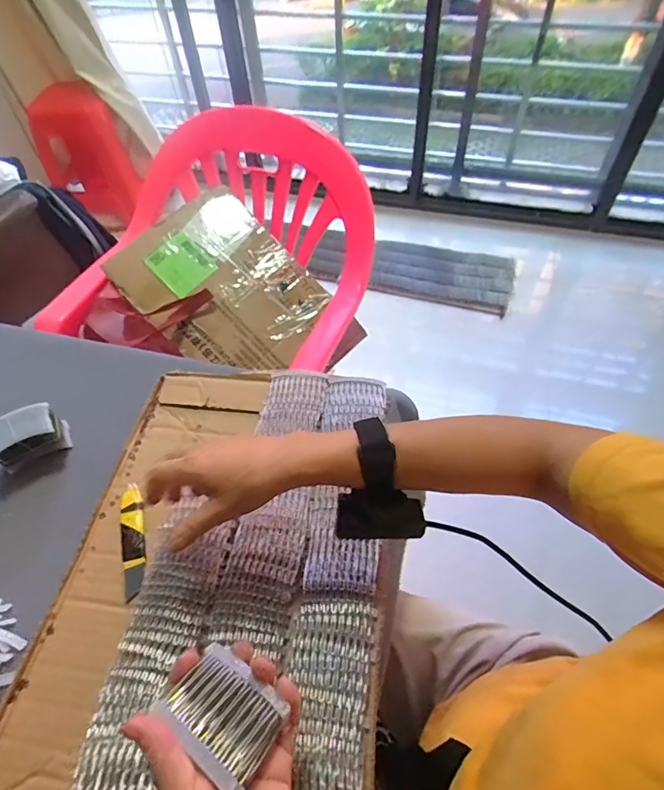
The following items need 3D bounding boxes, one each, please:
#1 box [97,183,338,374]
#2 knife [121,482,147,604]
[{"bbox_3d":[-0.208,-0.206,0.894,0.285,0.025,0.365,-42,85,-13],"label":"box"},{"bbox_3d":[-0.187,0.135,0.441,0.022,0.007,0.107,-15,55,-8],"label":"knife"}]

